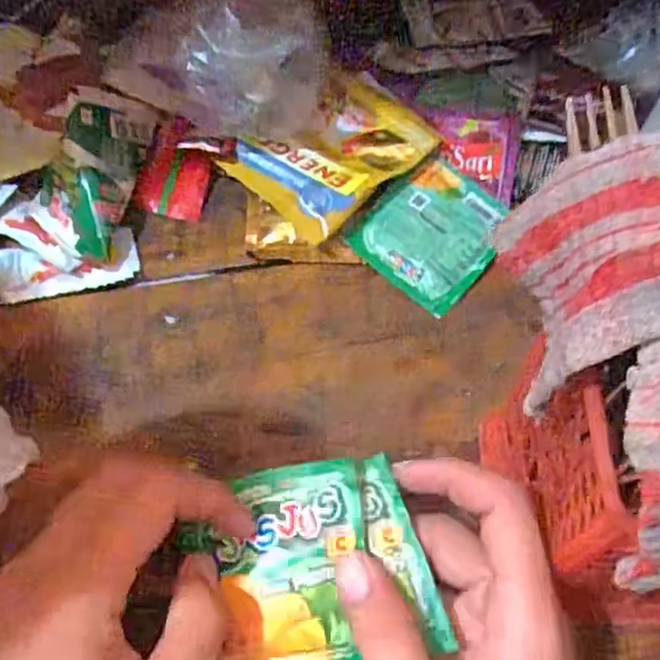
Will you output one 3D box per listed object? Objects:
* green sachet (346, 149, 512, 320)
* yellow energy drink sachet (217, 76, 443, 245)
[{"bbox_3d":[0.058,-0.056,0.397,0.074,0.004,0.075,42,84,16],"label":"green sachet"},{"bbox_3d":[0.003,-0.104,0.405,0.099,0.014,0.078,-41,70,-15],"label":"yellow energy drink sachet"}]

